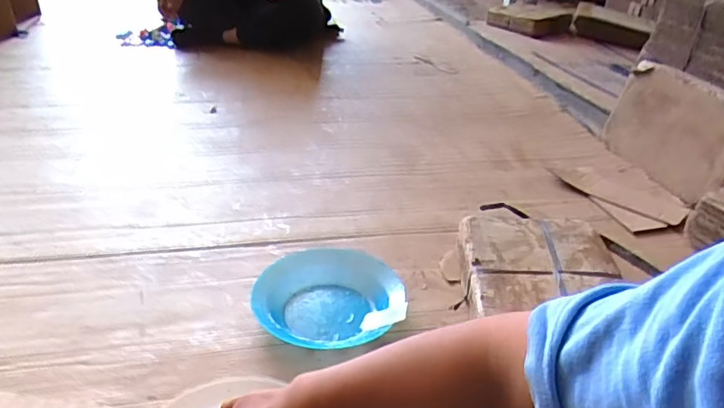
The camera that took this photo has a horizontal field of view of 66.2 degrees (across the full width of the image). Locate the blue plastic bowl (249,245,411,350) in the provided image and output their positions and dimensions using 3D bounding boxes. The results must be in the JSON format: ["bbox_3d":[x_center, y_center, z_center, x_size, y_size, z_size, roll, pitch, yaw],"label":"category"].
[{"bbox_3d":[-0.049,0.137,0.830,0.214,0.057,0.195,4,33,-3],"label":"blue plastic bowl"}]

